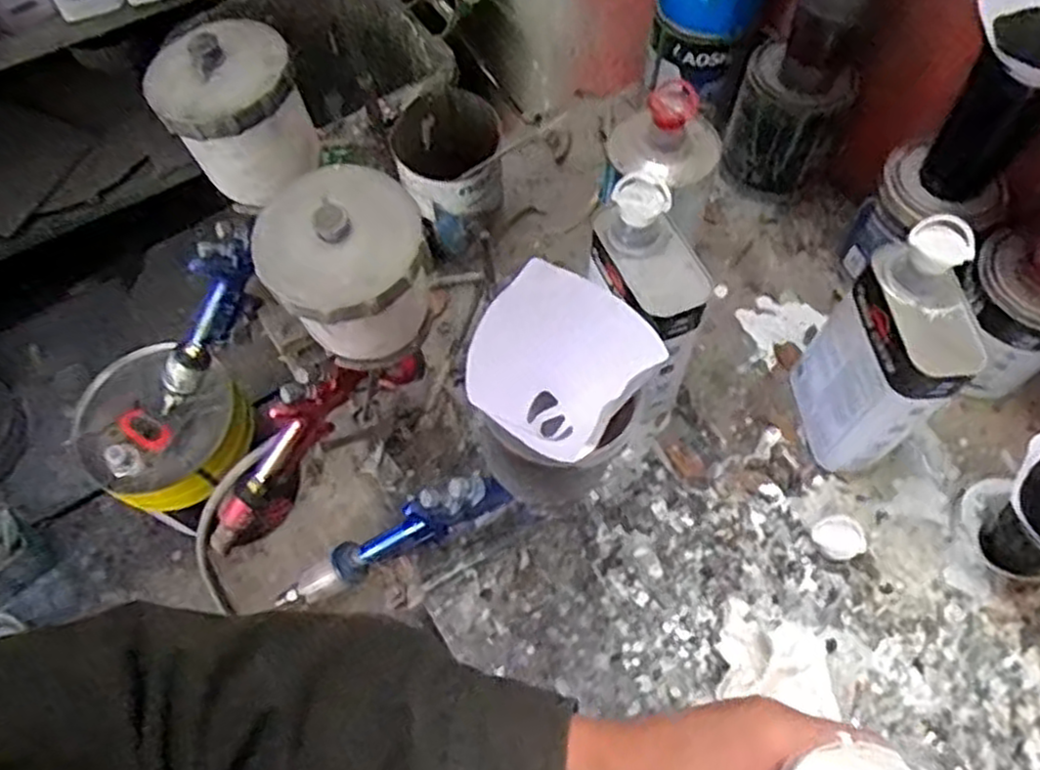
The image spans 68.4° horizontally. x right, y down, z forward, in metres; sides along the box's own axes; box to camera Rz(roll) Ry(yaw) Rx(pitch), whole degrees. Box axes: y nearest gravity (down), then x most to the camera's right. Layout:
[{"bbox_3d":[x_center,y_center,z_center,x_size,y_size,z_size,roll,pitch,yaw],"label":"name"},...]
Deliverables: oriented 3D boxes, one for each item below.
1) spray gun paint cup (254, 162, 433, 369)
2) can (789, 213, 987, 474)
[{"bbox_3d":[-0.109,-0.069,0.504,0.101,0.121,0.093,-14,63,-5],"label":"spray gun paint cup"},{"bbox_3d":[0.294,-0.021,0.620,0.072,0.229,0.114,-12,63,-5],"label":"can"}]

